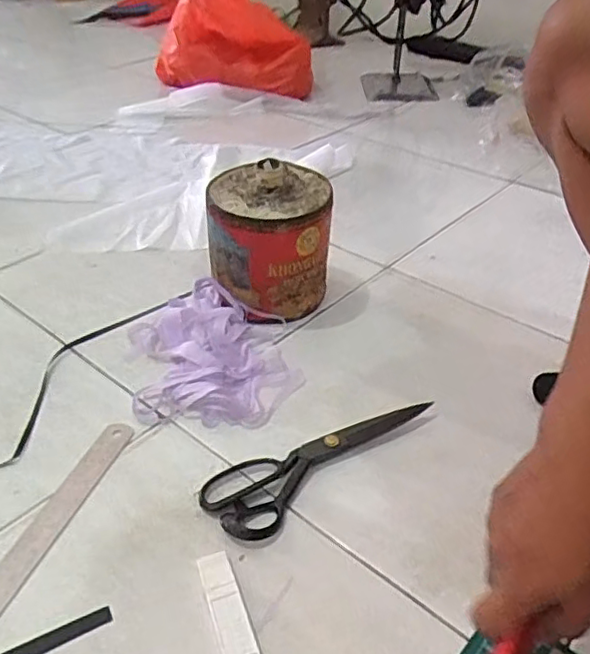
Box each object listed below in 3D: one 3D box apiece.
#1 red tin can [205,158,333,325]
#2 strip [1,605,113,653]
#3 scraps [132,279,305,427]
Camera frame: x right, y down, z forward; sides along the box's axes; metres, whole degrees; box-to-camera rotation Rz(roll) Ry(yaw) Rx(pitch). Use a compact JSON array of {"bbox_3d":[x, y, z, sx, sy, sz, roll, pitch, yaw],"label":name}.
[{"bbox_3d":[-0.032,-0.103,0.756,0.143,0.168,0.130,2,37,0],"label":"red tin can"},{"bbox_3d":[-0.184,0.229,0.448,0.099,0.004,0.015,-19,41,-25],"label":"strip"},{"bbox_3d":[-0.094,0.021,0.700,0.177,0.040,0.228,-7,38,-12],"label":"scraps"}]

